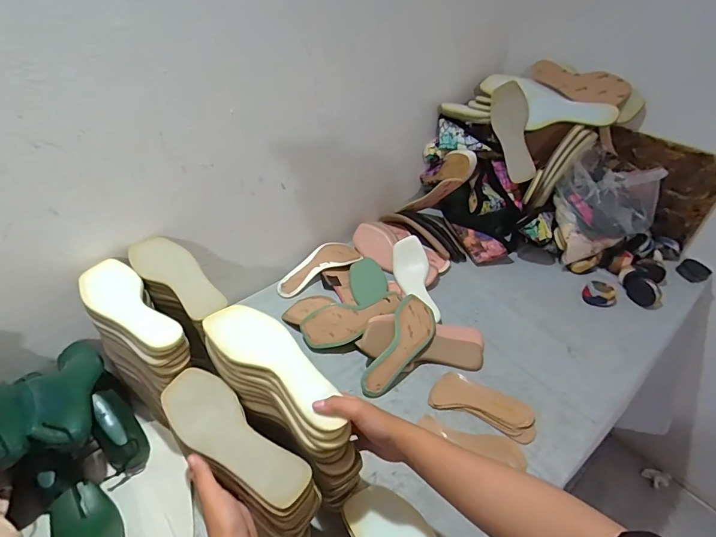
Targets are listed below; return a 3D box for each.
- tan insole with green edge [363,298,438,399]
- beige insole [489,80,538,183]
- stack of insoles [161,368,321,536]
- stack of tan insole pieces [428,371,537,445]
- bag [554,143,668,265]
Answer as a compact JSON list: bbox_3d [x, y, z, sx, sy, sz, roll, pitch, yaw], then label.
[{"bbox_3d":[0.085,0.151,0.812,0.087,0.051,0.233,23,60,25],"label":"tan insole with green edge"},{"bbox_3d":[0.364,-0.323,0.978,0.083,0.231,0.023,-9,0,37],"label":"beige insole"},{"bbox_3d":[-0.153,0.230,0.520,0.265,0.066,0.085,34,51,28],"label":"stack of insoles"},{"bbox_3d":[0.224,0.242,0.736,0.183,0.024,0.069,18,44,20],"label":"stack of tan insole pieces"},{"bbox_3d":[0.560,-0.135,0.958,0.163,0.207,0.188,-28,48,-29],"label":"bag"}]

